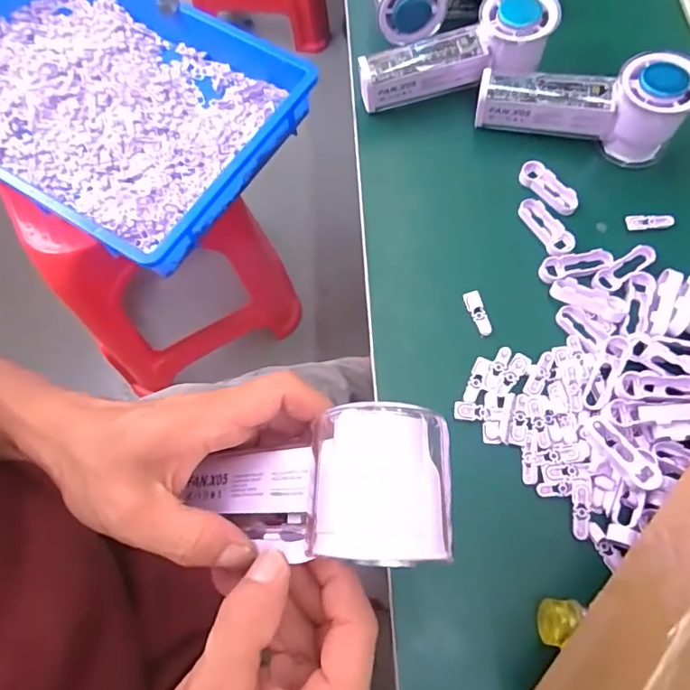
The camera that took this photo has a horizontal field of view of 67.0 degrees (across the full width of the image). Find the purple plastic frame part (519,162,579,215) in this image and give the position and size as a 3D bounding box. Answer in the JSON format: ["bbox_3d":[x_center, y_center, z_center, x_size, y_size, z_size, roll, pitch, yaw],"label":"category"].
[{"bbox_3d":[0.159,-0.123,0.404,0.019,0.006,0.052,-41,73,-12],"label":"purple plastic frame part"}]

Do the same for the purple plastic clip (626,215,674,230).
[{"bbox_3d":[0.230,-0.092,0.394,0.035,0.006,0.010,-2,70,2],"label":"purple plastic clip"}]

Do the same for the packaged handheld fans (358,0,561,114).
[{"bbox_3d":[0.086,-0.232,0.414,0.158,0.043,0.055,-18,69,10],"label":"packaged handheld fans"}]

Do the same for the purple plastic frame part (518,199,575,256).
[{"bbox_3d":[0.152,-0.089,0.393,0.020,0.006,0.050,-30,71,-8],"label":"purple plastic frame part"}]

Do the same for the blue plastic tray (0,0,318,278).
[{"bbox_3d":[-0.365,-0.362,0.758,0.549,0.067,0.369,29,74,12],"label":"blue plastic tray"}]

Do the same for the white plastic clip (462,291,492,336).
[{"bbox_3d":[0.094,-0.023,0.369,0.011,0.004,0.034,-14,70,-3],"label":"white plastic clip"}]

